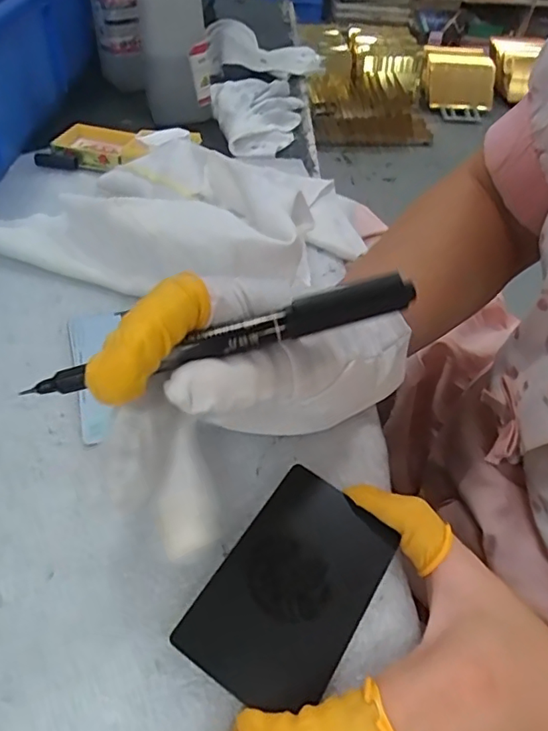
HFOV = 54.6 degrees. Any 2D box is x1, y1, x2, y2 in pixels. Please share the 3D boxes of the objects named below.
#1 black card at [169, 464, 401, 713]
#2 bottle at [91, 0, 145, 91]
[{"bbox_3d":[0.008,0.083,0.202,0.053,0.004,0.082,33,56,14],"label":"black card"},{"bbox_3d":[-0.144,-0.332,0.497,0.050,0.123,0.057,-7,49,-11],"label":"bottle"}]

